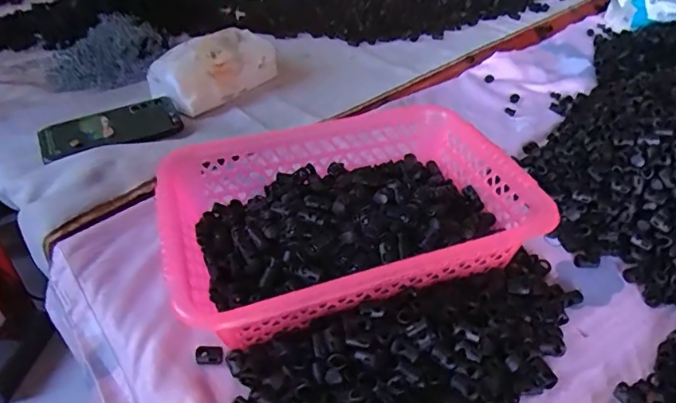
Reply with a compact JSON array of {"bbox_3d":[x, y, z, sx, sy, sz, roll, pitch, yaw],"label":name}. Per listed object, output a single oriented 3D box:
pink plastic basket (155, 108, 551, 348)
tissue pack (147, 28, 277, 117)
[{"bbox_3d":[0.005,0.005,0.449,0.297,0.058,0.215,-13,41,-16],"label":"pink plastic basket"},{"bbox_3d":[-0.169,-0.196,0.703,0.084,0.062,0.179,26,45,28],"label":"tissue pack"}]

